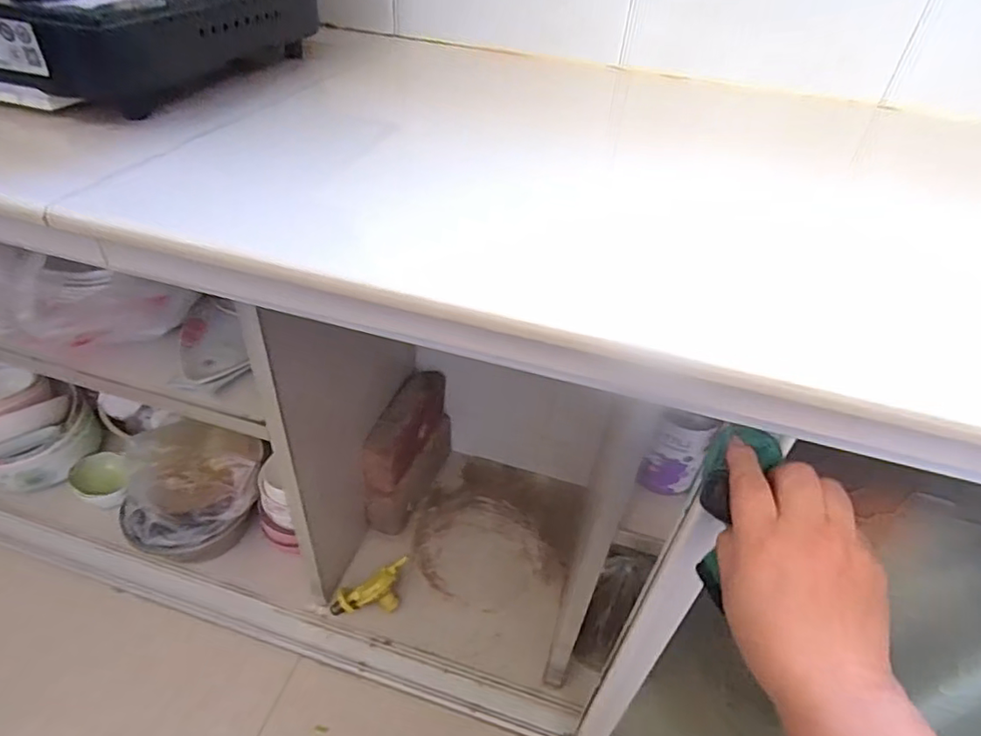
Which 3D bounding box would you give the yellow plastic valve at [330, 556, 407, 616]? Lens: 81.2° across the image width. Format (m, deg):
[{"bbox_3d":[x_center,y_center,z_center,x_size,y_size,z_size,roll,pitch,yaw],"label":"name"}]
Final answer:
[{"bbox_3d":[-0.191,0.368,0.937,0.135,0.048,0.061,-18,47,-26],"label":"yellow plastic valve"}]

